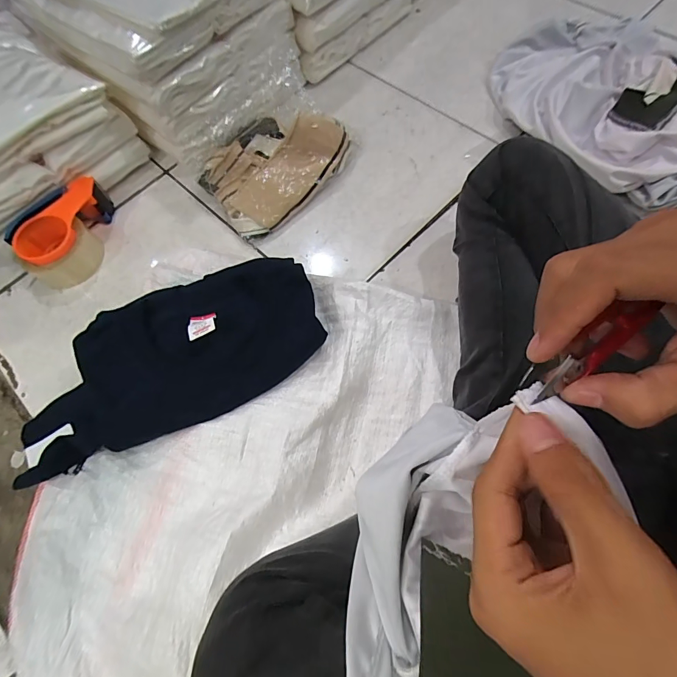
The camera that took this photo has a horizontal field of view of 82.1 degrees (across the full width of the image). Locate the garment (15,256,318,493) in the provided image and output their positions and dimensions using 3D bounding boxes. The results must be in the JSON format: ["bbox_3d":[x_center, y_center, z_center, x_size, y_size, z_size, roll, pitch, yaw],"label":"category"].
[{"bbox_3d":[-0.214,0.025,0.472,0.393,0.085,0.166,-19,66,-5],"label":"garment"}]

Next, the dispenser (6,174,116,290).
[{"bbox_3d":[-0.396,-0.160,0.576,0.092,0.071,0.159,31,71,16],"label":"dispenser"}]

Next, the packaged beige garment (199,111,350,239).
[{"bbox_3d":[-0.095,-0.275,0.589,0.219,0.095,0.152,-37,69,-13],"label":"packaged beige garment"}]

